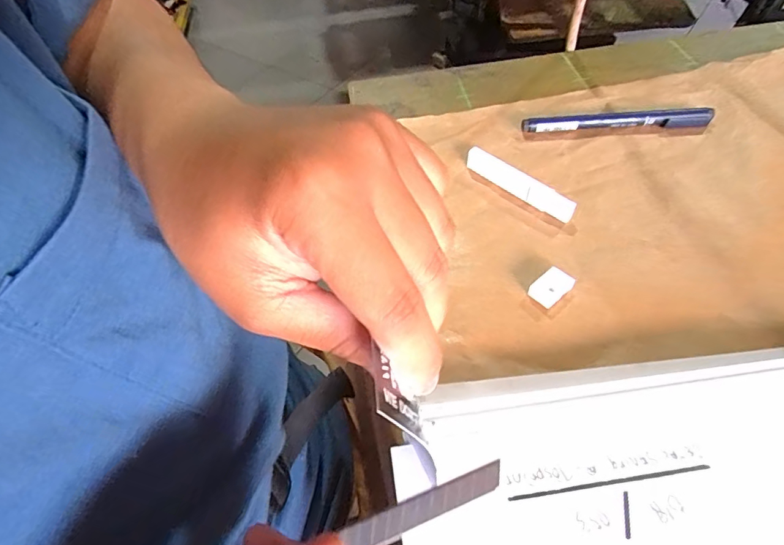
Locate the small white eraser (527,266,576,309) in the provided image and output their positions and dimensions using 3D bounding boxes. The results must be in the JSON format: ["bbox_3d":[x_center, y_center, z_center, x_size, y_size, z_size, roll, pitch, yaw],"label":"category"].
[{"bbox_3d":[0.091,0.009,0.258,0.025,0.009,0.015,-34,58,-19],"label":"small white eraser"}]

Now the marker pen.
[{"bbox_3d":[0.172,-0.116,0.344,0.141,0.013,0.011,-2,53,3],"label":"marker pen"}]

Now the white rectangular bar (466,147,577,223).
[{"bbox_3d":[0.086,-0.061,0.310,0.011,0.015,0.085,-38,59,-22],"label":"white rectangular bar"}]

